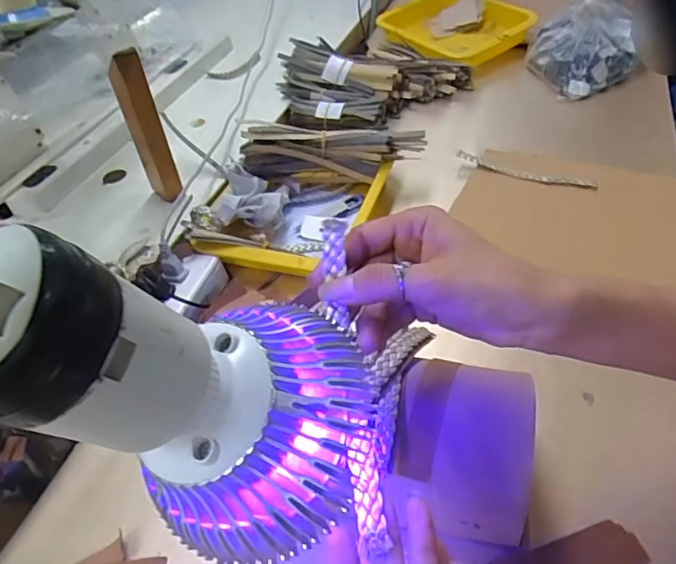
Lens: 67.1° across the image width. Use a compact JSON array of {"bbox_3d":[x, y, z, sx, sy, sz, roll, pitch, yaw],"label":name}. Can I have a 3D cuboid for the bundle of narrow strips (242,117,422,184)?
[{"bbox_3d":[-0.005,-0.162,0.661,0.229,0.078,0.061,1,47,7],"label":"bundle of narrow strips"}]

